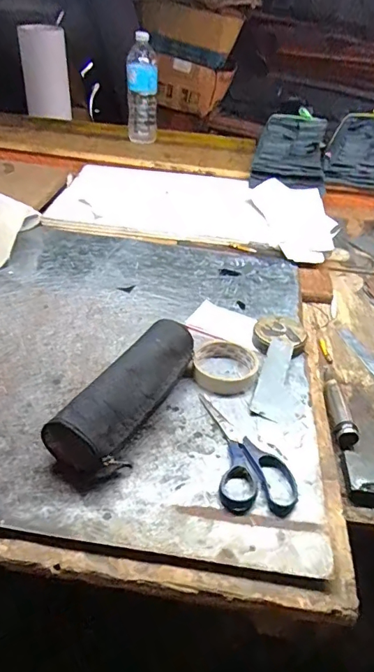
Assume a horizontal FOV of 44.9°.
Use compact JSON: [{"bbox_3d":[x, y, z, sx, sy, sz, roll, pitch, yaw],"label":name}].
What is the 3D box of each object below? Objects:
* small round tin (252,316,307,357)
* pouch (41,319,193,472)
[{"bbox_3d":[0.134,0.001,0.663,0.072,0.030,0.078,5,38,-1],"label":"small round tin"},{"bbox_3d":[-0.056,0.061,0.522,0.072,0.075,0.233,23,44,21],"label":"pouch"}]

